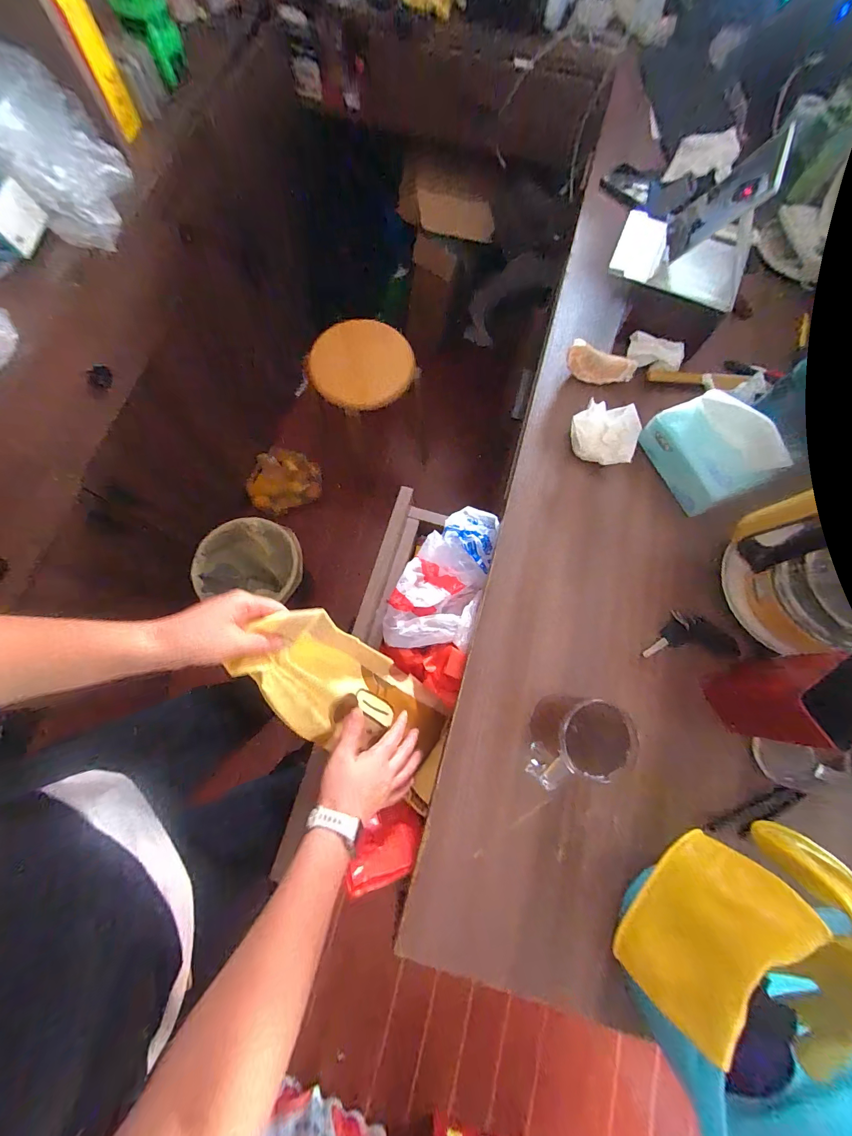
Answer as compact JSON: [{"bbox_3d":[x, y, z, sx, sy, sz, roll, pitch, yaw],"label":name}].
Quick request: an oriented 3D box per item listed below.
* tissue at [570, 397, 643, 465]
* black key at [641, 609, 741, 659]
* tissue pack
[{"bbox_3d":[0.247,-0.186,0.541,0.097,0.064,0.060,38,77,9],"label":"tissue"},{"bbox_3d":[0.329,0.083,0.491,0.108,0.016,0.053,1,75,-1],"label":"black key"},{"bbox_3d":[0.365,-0.156,0.516,0.096,0.088,0.149,-28,77,-8],"label":"tissue pack"}]

